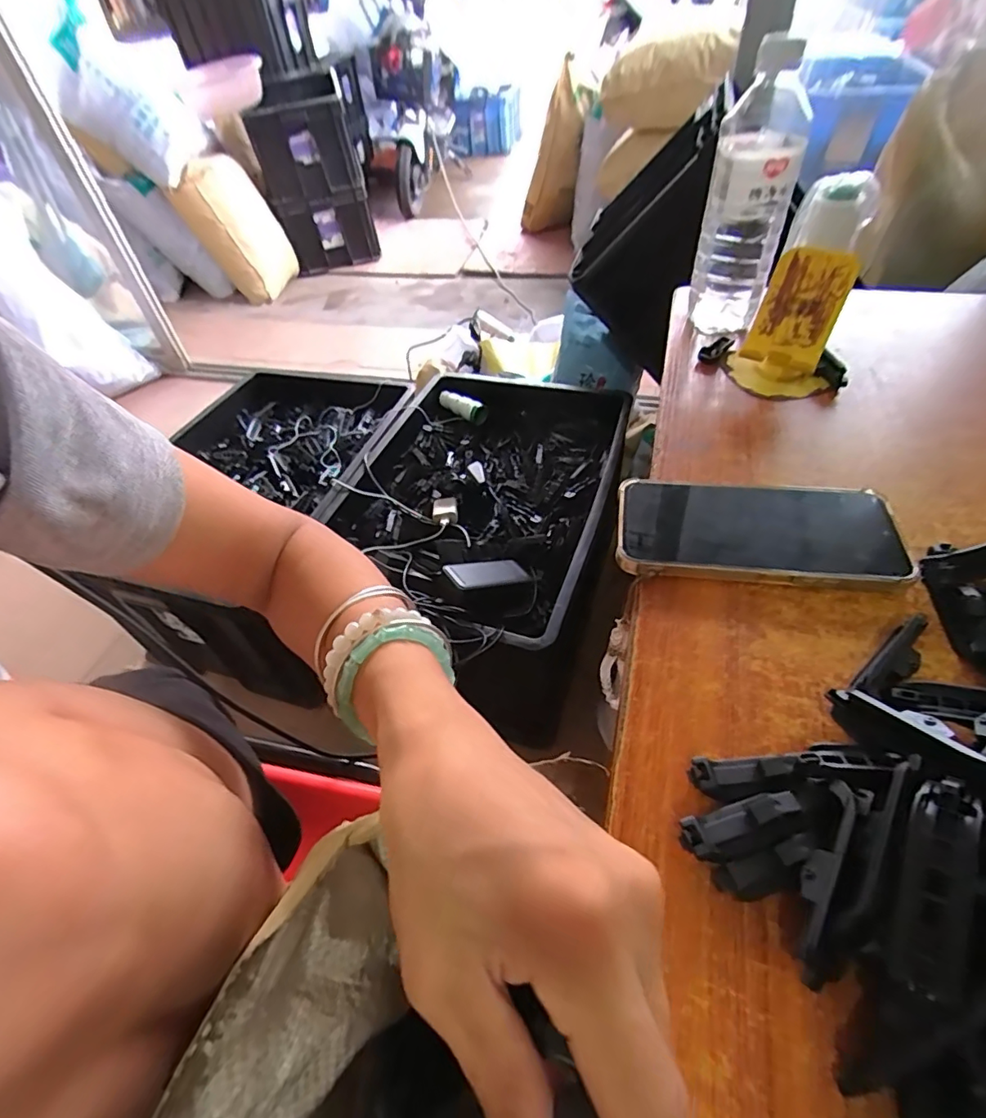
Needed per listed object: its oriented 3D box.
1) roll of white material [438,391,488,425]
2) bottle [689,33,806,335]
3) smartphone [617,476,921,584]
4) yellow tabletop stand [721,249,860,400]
[{"bbox_3d":[-0.059,-0.307,1.066,0.116,0.032,0.037,33,59,31],"label":"roll of white material"},{"bbox_3d":[0.230,-0.323,0.477,0.068,0.210,0.070,16,51,19],"label":"bottle"},{"bbox_3d":[0.168,-0.019,0.341,0.166,0.017,0.084,6,48,10],"label":"smartphone"},{"bbox_3d":[0.250,-0.194,0.440,0.082,0.097,0.063,12,50,15],"label":"yellow tabletop stand"}]

